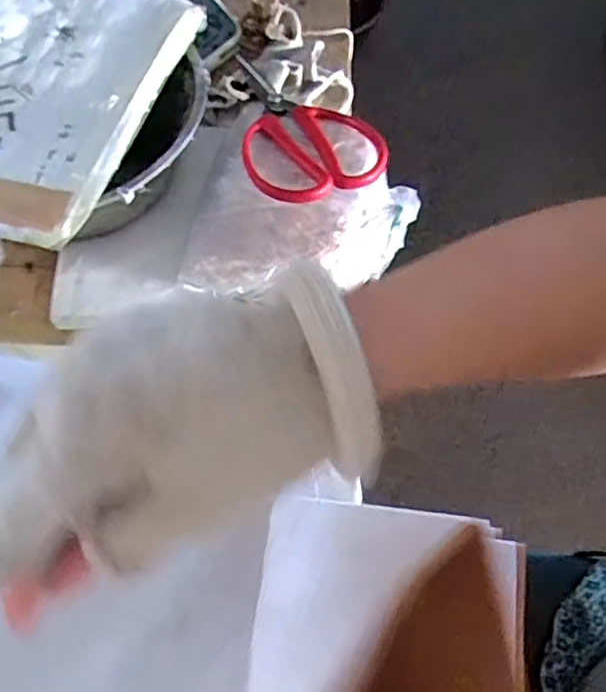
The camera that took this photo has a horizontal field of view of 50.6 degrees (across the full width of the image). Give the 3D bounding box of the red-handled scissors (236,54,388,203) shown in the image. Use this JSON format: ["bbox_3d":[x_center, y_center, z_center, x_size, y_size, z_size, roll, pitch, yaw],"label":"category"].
[{"bbox_3d":[-0.012,-0.165,0.468,0.092,0.024,0.164,-24,64,-11],"label":"red-handled scissors"}]

